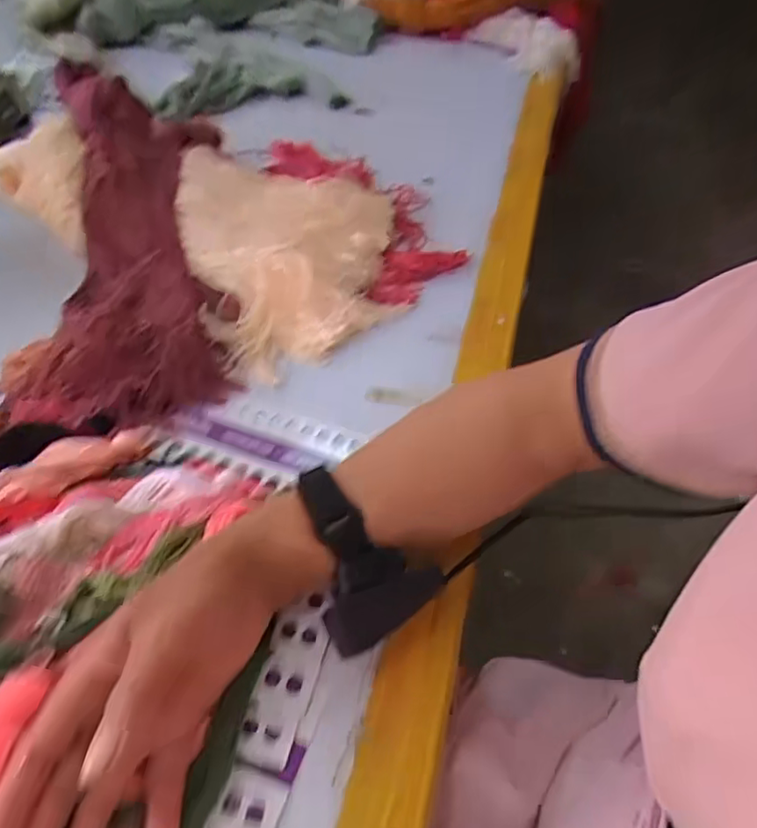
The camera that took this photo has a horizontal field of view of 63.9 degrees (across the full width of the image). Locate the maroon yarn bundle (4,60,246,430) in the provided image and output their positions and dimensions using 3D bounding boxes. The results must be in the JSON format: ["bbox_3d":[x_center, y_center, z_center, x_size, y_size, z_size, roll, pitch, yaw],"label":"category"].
[{"bbox_3d":[-0.234,-0.162,0.560,0.182,0.092,0.408,-8,63,-9],"label":"maroon yarn bundle"}]

